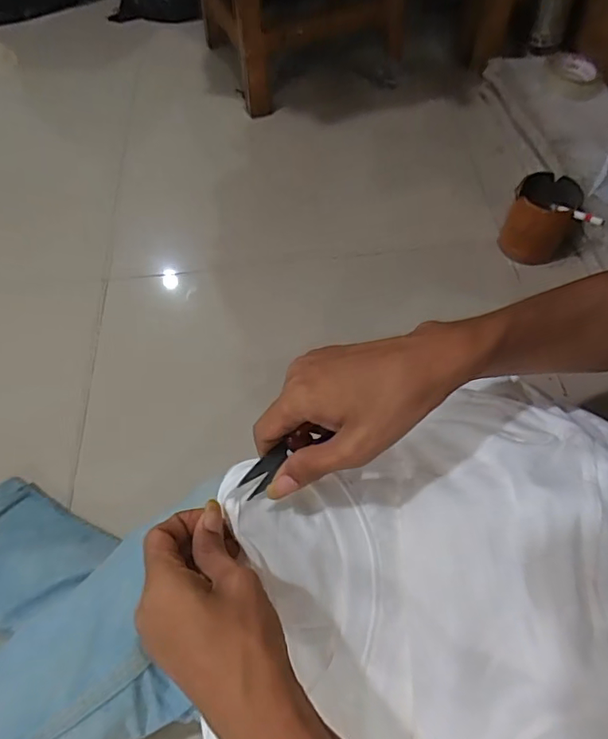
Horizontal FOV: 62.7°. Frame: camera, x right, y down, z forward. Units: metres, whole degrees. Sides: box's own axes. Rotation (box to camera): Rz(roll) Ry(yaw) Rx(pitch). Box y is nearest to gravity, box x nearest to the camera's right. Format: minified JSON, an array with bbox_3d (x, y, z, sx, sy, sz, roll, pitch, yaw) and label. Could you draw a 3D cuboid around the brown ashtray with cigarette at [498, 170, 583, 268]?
[{"bbox_3d":[0.323,-0.208,0.688,0.109,0.084,0.086,1,58,5],"label":"brown ashtray with cigarette"}]

